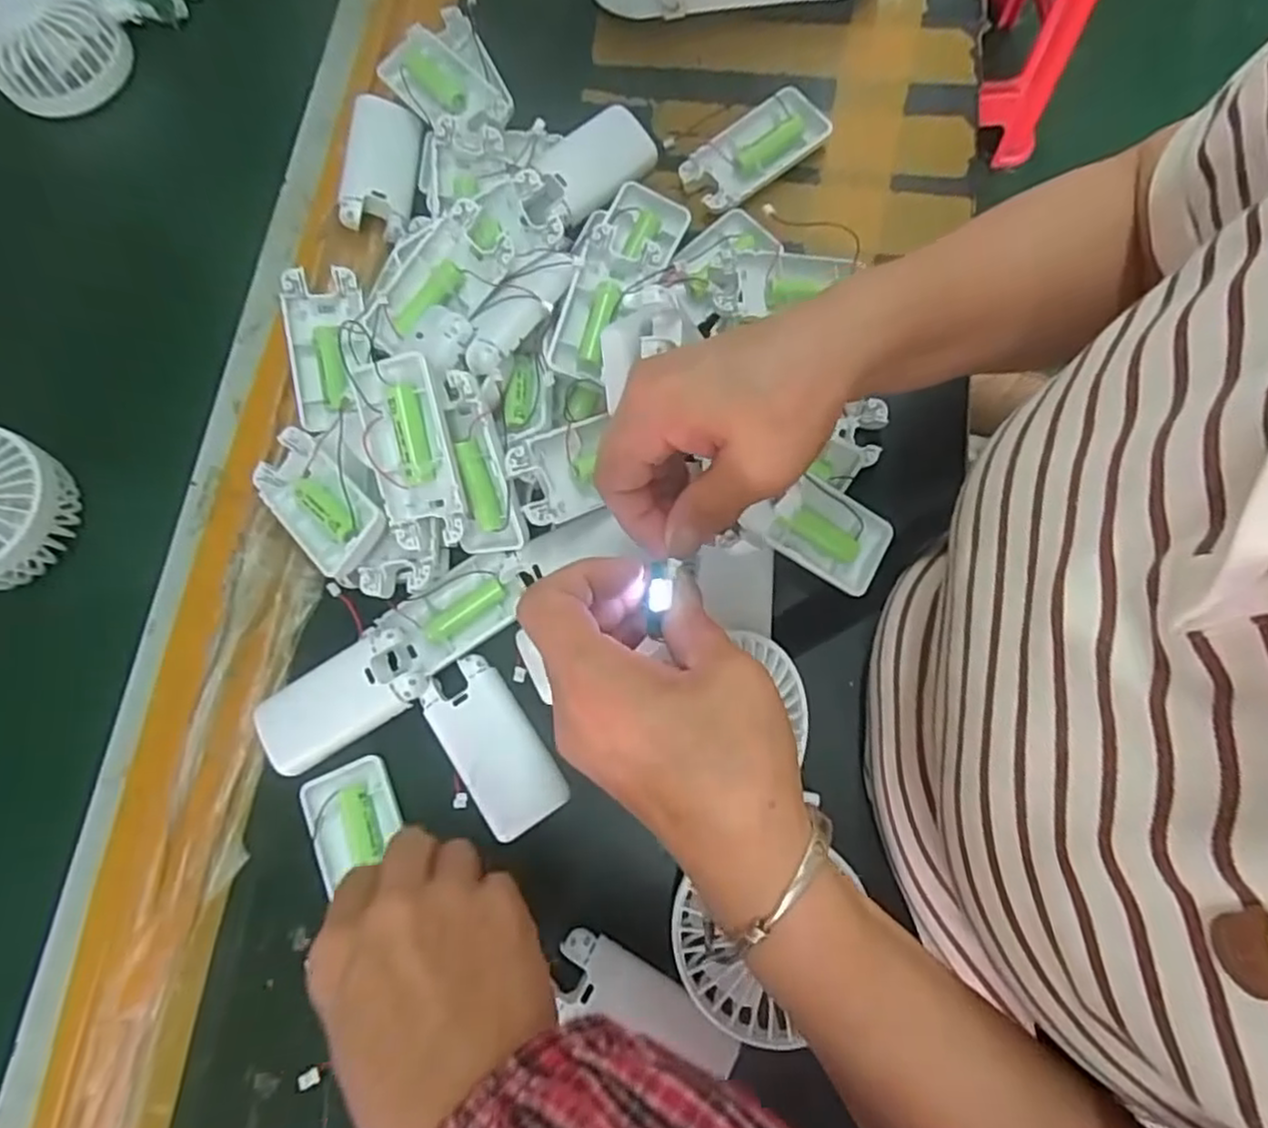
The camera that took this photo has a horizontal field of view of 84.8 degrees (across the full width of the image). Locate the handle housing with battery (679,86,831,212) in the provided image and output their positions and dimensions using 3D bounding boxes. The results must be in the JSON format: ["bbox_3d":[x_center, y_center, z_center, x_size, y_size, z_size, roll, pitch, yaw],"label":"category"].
[{"bbox_3d":[0.076,-0.263,0.441,0.095,0.014,0.048,-36,79,-6],"label":"handle housing with battery"}]

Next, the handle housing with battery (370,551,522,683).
[{"bbox_3d":[-0.103,0.029,0.377,0.082,0.025,0.043,-32,79,-5],"label":"handle housing with battery"}]

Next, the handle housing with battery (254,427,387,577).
[{"bbox_3d":[-0.172,-0.034,0.374,0.094,0.016,0.046,37,96,25],"label":"handle housing with battery"}]

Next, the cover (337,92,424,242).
[{"bbox_3d":[-0.160,-0.251,0.444,0.043,0.031,0.089,1,78,2],"label":"cover"}]

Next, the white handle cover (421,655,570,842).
[{"bbox_3d":[-0.074,0.094,0.363,0.043,0.009,0.090,-33,79,-5],"label":"white handle cover"}]

